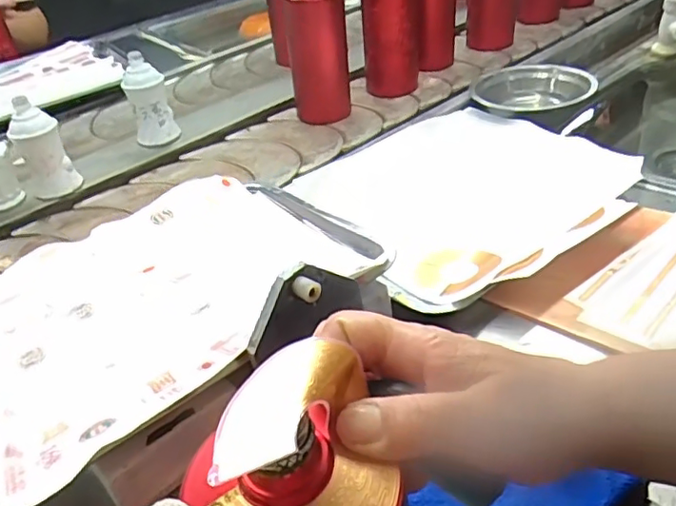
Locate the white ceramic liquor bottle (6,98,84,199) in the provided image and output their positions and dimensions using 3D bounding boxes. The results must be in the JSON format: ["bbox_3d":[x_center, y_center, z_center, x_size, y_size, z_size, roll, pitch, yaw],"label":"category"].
[{"bbox_3d":[-0.370,-0.126,0.734,0.059,0.119,0.051,11,40,23],"label":"white ceramic liquor bottle"}]

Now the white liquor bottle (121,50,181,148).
[{"bbox_3d":[-0.265,-0.212,0.834,0.059,0.114,0.054,-14,37,-9],"label":"white liquor bottle"}]

